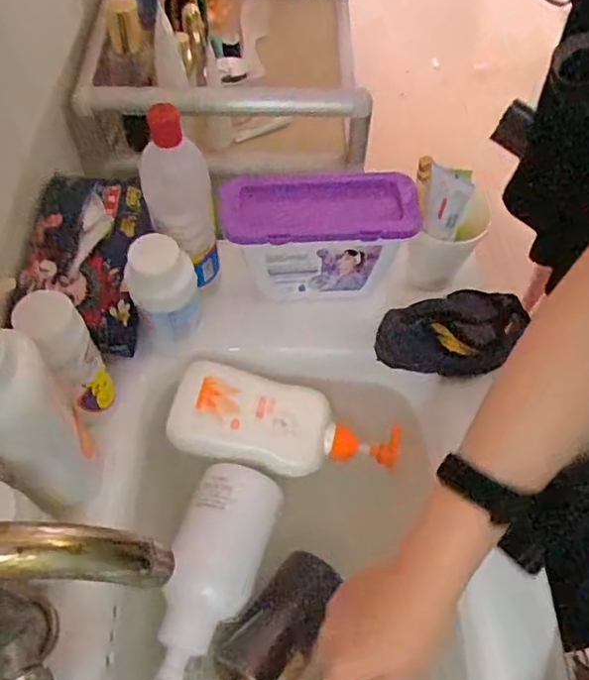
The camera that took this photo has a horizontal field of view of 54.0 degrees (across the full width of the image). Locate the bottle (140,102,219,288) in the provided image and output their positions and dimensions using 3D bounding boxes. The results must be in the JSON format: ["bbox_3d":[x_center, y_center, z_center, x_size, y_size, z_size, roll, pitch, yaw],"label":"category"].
[{"bbox_3d":[-0.100,-0.121,0.522,0.047,0.173,0.046,1,58,-1],"label":"bottle"}]

